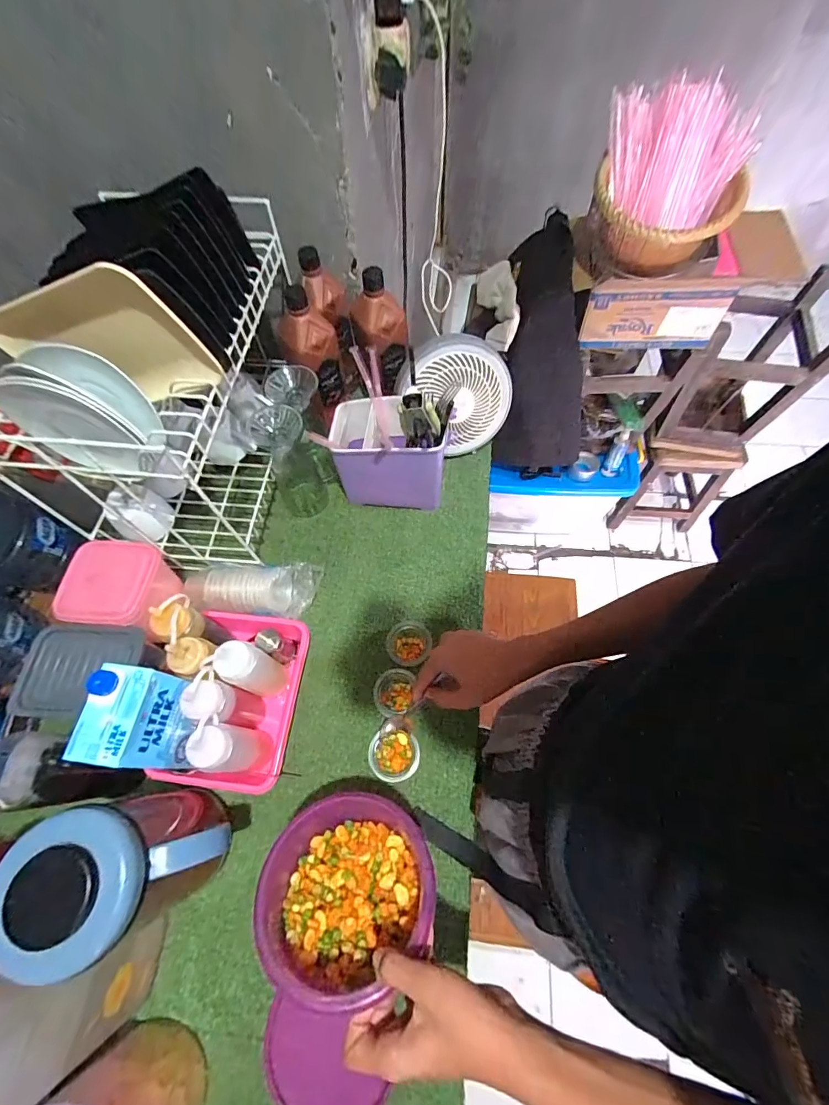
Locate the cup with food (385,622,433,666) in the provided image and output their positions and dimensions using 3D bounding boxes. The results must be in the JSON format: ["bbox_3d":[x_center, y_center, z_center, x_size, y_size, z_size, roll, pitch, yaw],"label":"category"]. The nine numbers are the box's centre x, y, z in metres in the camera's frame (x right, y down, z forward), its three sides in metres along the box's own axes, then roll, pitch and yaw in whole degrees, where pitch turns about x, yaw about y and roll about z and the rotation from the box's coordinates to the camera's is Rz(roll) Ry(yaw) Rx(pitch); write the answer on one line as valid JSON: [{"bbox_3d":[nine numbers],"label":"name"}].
[{"bbox_3d":[-0.010,0.133,0.635,0.062,0.044,0.063,-1,63,1],"label":"cup with food"}]

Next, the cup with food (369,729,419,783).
[{"bbox_3d":[-0.025,0.263,0.569,0.062,0.049,0.056,1,63,2],"label":"cup with food"}]

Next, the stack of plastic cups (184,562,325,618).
[{"bbox_3d":[-0.239,0.056,0.665,0.186,0.068,0.072,-3,63,0],"label":"stack of plastic cups"}]

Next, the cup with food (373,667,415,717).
[{"bbox_3d":[-0.029,0.193,0.610,0.053,0.044,0.059,8,64,5],"label":"cup with food"}]

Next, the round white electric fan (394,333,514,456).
[{"bbox_3d":[0.068,-0.263,0.742,0.188,0.187,0.070,15,38,-22],"label":"round white electric fan"}]

